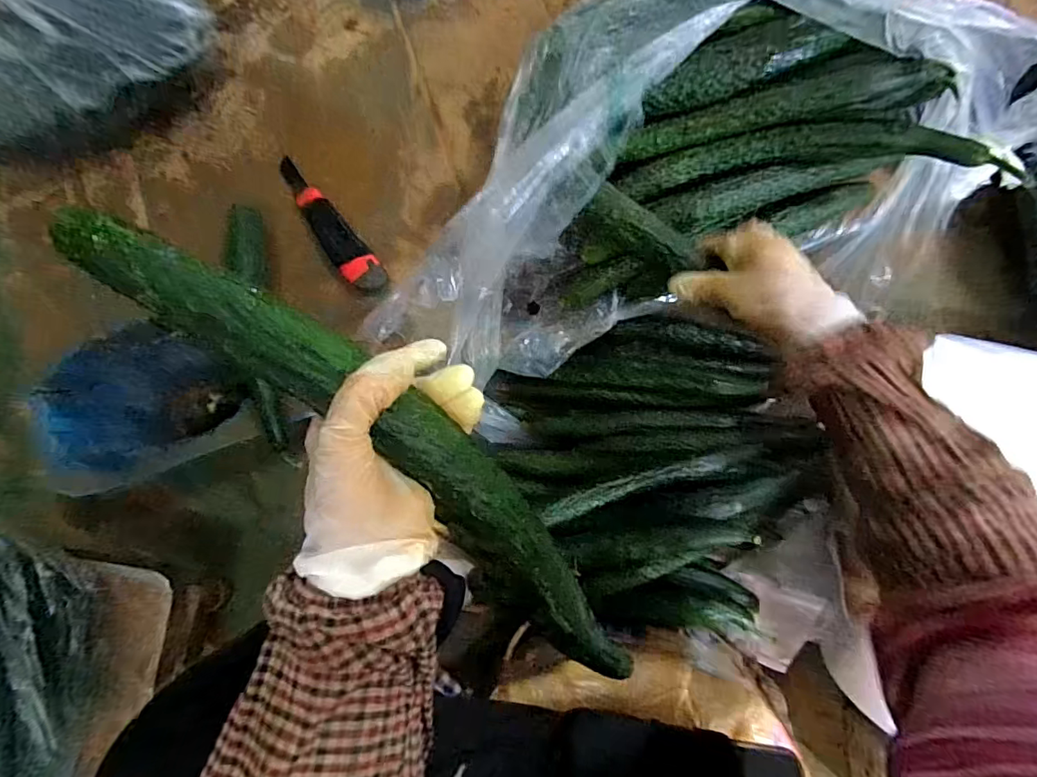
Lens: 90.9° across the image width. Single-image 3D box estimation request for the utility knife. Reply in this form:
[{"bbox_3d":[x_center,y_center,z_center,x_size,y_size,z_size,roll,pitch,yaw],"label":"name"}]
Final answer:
[{"bbox_3d":[-0.215,-0.184,0.562,0.037,0.022,0.199,-39,83,-2],"label":"utility knife"}]

